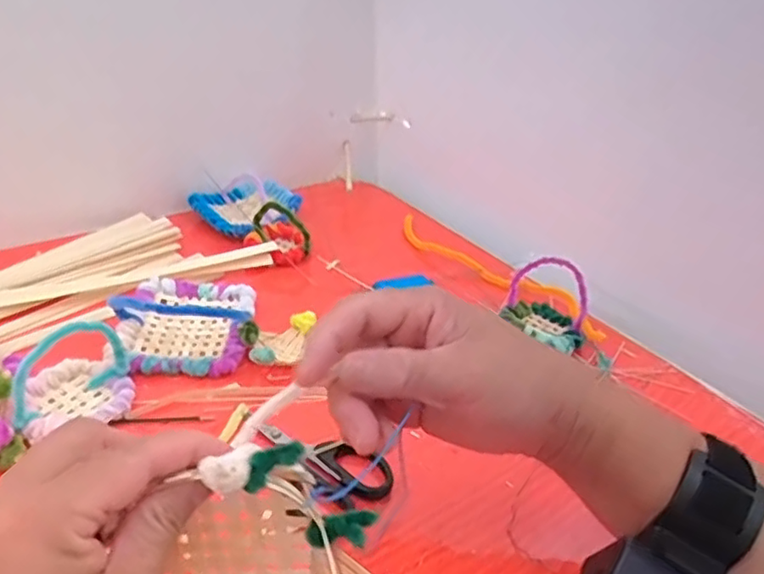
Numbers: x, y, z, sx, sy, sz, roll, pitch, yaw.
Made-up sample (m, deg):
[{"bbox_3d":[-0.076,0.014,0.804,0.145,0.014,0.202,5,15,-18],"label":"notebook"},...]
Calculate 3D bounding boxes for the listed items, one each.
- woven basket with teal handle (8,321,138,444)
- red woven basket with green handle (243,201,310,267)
[{"bbox_3d":[-0.188,0.049,0.385,0.068,0.054,0.064,-14,38,-29],"label":"woven basket with teal handle"},{"bbox_3d":[-0.094,-0.050,0.571,0.049,0.040,0.065,-24,44,-39],"label":"red woven basket with green handle"}]

